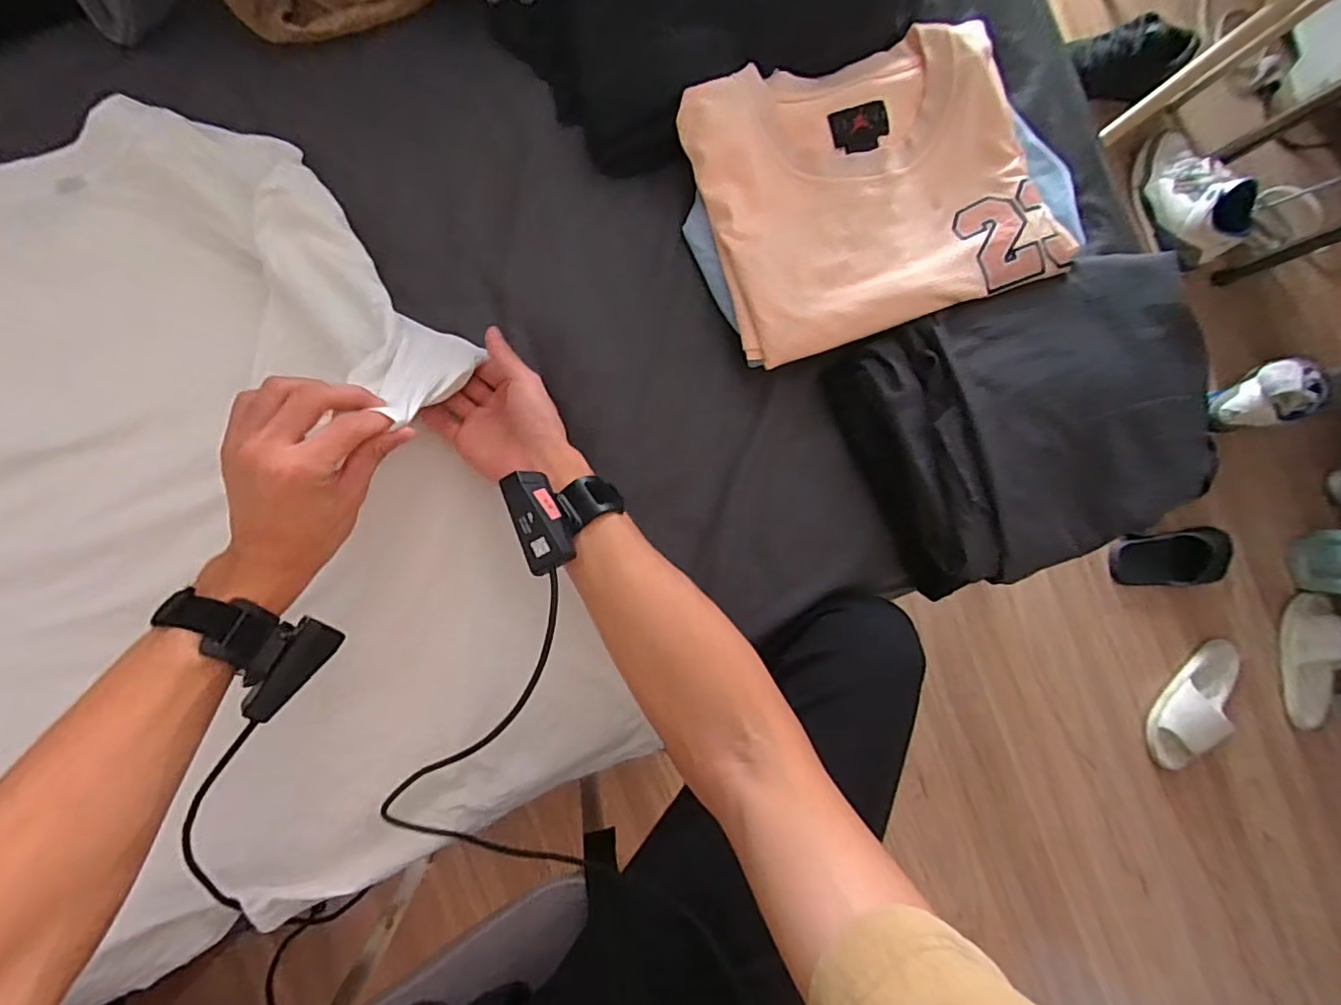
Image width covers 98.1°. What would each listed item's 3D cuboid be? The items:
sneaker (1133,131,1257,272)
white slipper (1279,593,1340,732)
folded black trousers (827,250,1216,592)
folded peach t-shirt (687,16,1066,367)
[{"bbox_3d":[1.002,-0.610,1.126,0.119,0.127,0.279,-5,70,-10],"label":"sneaker"},{"bbox_3d":[1.259,0.316,1.131,0.088,0.074,0.271,-6,89,-10],"label":"white slipper"},{"bbox_3d":[0.358,-0.078,0.565,0.349,0.070,0.261,-22,91,-10],"label":"folded black trousers"},{"bbox_3d":[0.191,-0.298,0.557,0.326,0.051,0.266,-19,91,-10],"label":"folded peach t-shirt"}]

